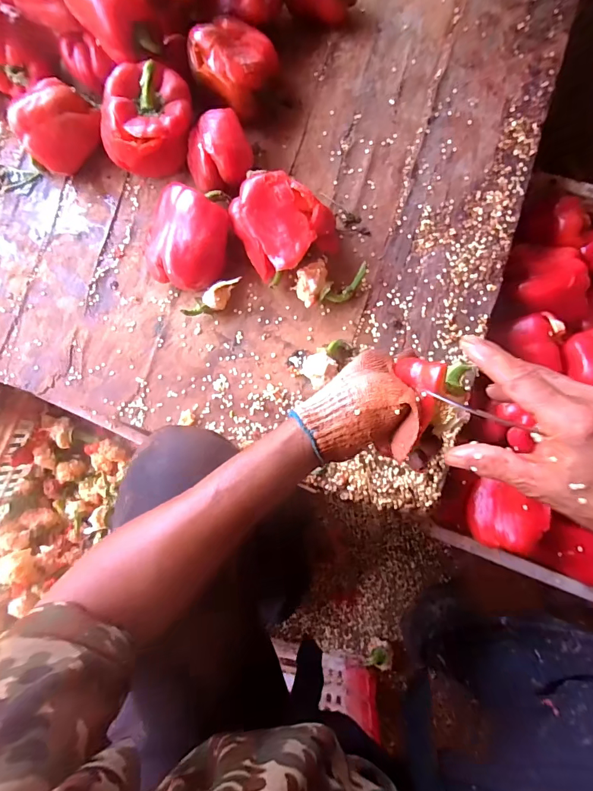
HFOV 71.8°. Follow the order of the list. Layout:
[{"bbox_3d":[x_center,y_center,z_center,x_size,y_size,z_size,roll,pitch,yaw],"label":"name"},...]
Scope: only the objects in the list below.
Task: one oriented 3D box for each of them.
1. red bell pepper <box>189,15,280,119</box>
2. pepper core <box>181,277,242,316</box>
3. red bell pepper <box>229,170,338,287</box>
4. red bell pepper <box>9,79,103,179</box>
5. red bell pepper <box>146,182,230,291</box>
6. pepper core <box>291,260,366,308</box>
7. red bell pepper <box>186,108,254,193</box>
[{"bbox_3d":[-0.070,-0.390,0.497,0.093,0.078,0.086,-1,84,6],"label":"red bell pepper"},{"bbox_3d":[-0.098,-0.115,0.492,0.077,0.032,0.022,-34,82,2],"label":"pepper core"},{"bbox_3d":[-0.010,-0.195,0.469,0.110,0.080,0.097,-29,82,2],"label":"red bell pepper"},{"bbox_3d":[-0.298,-0.334,0.518,0.079,0.082,0.096,44,90,9],"label":"red bell pepper"},{"bbox_3d":[-0.129,-0.179,0.487,0.091,0.075,0.099,-1,84,6],"label":"red bell pepper"},{"bbox_3d":[0.040,-0.130,0.475,0.082,0.040,0.043,-12,83,5],"label":"pepper core"},{"bbox_3d":[-0.090,-0.279,0.487,0.075,0.066,0.080,-1,84,6],"label":"red bell pepper"}]

